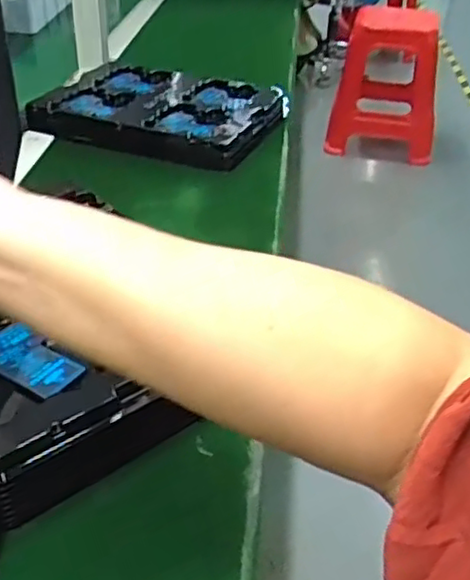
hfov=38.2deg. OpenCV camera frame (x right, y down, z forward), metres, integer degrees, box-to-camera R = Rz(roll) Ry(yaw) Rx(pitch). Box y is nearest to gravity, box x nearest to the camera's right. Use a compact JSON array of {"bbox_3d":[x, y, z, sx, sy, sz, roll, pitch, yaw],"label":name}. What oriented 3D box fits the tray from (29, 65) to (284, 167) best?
[{"bbox_3d":[-0.095,-0.241,0.910,0.300,0.035,0.232,16,38,17],"label":"tray"}]

